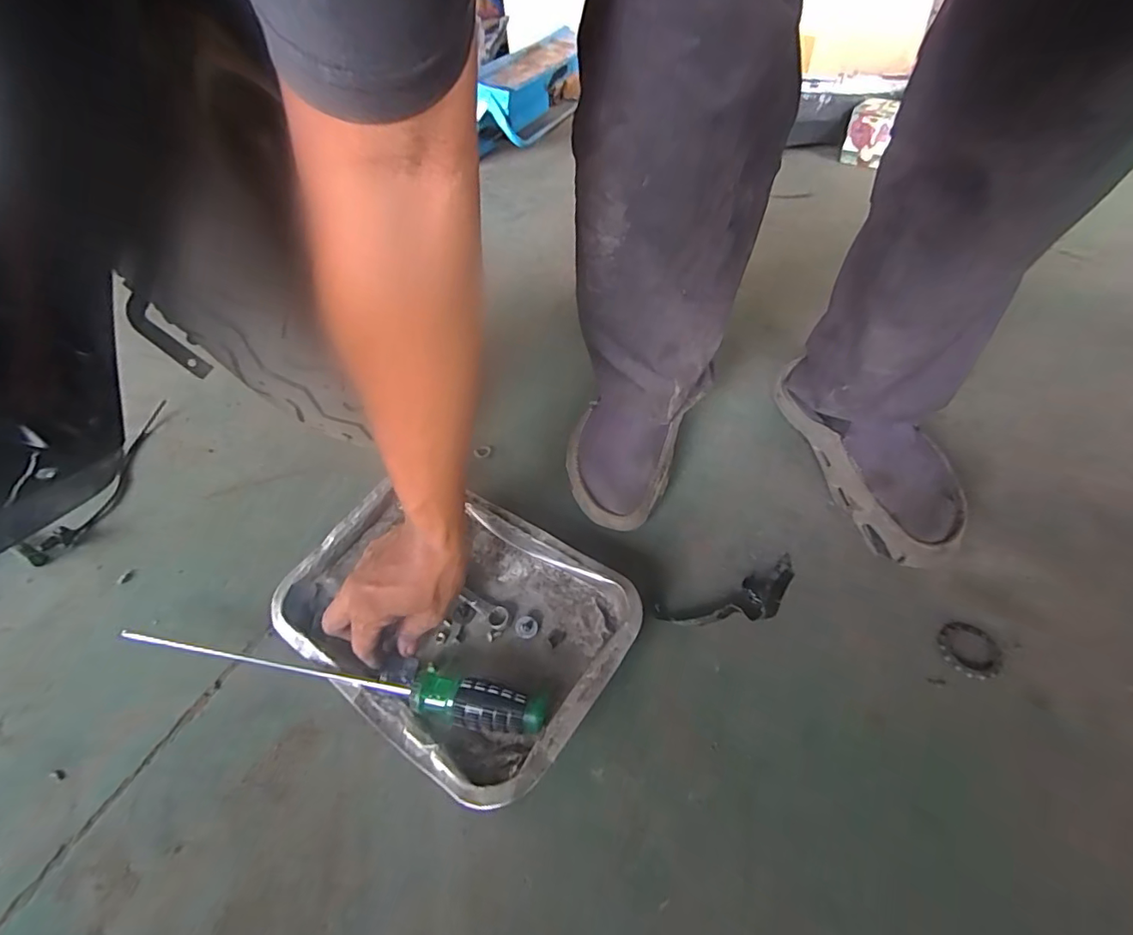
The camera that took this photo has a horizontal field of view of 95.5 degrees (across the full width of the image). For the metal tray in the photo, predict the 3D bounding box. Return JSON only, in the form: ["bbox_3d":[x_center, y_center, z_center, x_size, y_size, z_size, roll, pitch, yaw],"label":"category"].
[{"bbox_3d":[-0.105,0.126,0.462,0.299,0.040,0.207,26,55,26],"label":"metal tray"}]

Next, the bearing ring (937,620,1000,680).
[{"bbox_3d":[0.331,0.150,0.424,0.045,0.006,0.047,-3,48,3],"label":"bearing ring"}]

